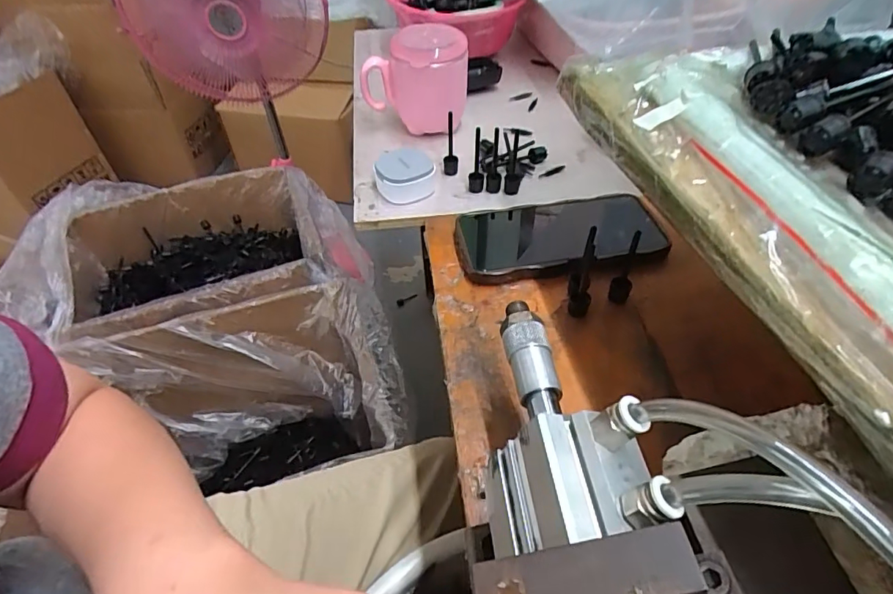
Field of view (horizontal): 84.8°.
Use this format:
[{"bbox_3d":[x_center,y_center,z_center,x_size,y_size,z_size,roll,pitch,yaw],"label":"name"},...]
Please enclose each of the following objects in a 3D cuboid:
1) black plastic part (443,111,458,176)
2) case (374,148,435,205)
[{"bbox_3d":[0.004,-0.149,0.476,0.015,0.065,0.020,0,47,1],"label":"black plastic part"},{"bbox_3d":[-0.042,-0.121,0.475,0.054,0.028,0.062,-12,48,-10],"label":"case"}]

